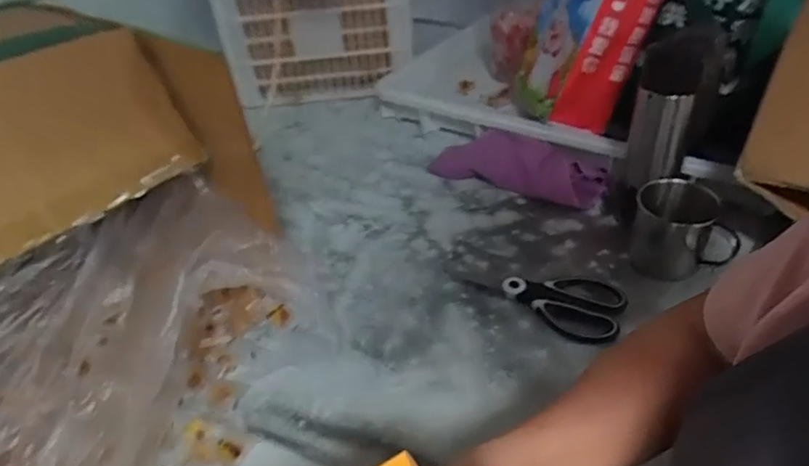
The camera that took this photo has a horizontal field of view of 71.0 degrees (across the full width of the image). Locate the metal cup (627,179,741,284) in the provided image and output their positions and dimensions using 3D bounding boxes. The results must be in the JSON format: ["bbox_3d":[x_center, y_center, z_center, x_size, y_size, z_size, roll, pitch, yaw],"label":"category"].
[{"bbox_3d":[0.302,-0.004,0.624,0.088,0.091,0.088,-3,38,2],"label":"metal cup"}]

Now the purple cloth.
[{"bbox_3d":[0.158,-0.096,0.799,0.249,0.049,0.078,19,43,27],"label":"purple cloth"}]

